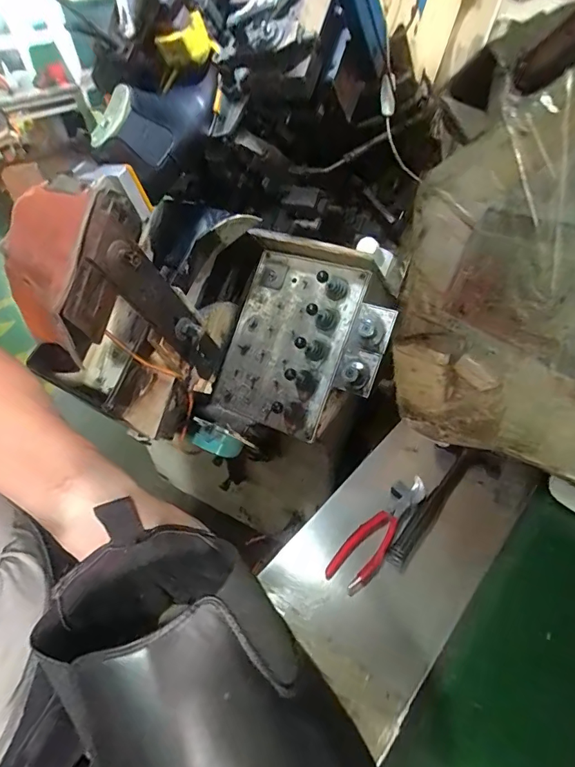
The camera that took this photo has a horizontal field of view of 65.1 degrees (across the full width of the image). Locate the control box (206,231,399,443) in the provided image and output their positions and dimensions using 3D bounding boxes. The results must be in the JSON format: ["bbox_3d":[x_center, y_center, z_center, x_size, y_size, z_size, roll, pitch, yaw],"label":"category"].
[{"bbox_3d":[0.008,-0.072,0.832,0.314,0.081,0.376,19,91,26],"label":"control box"}]

